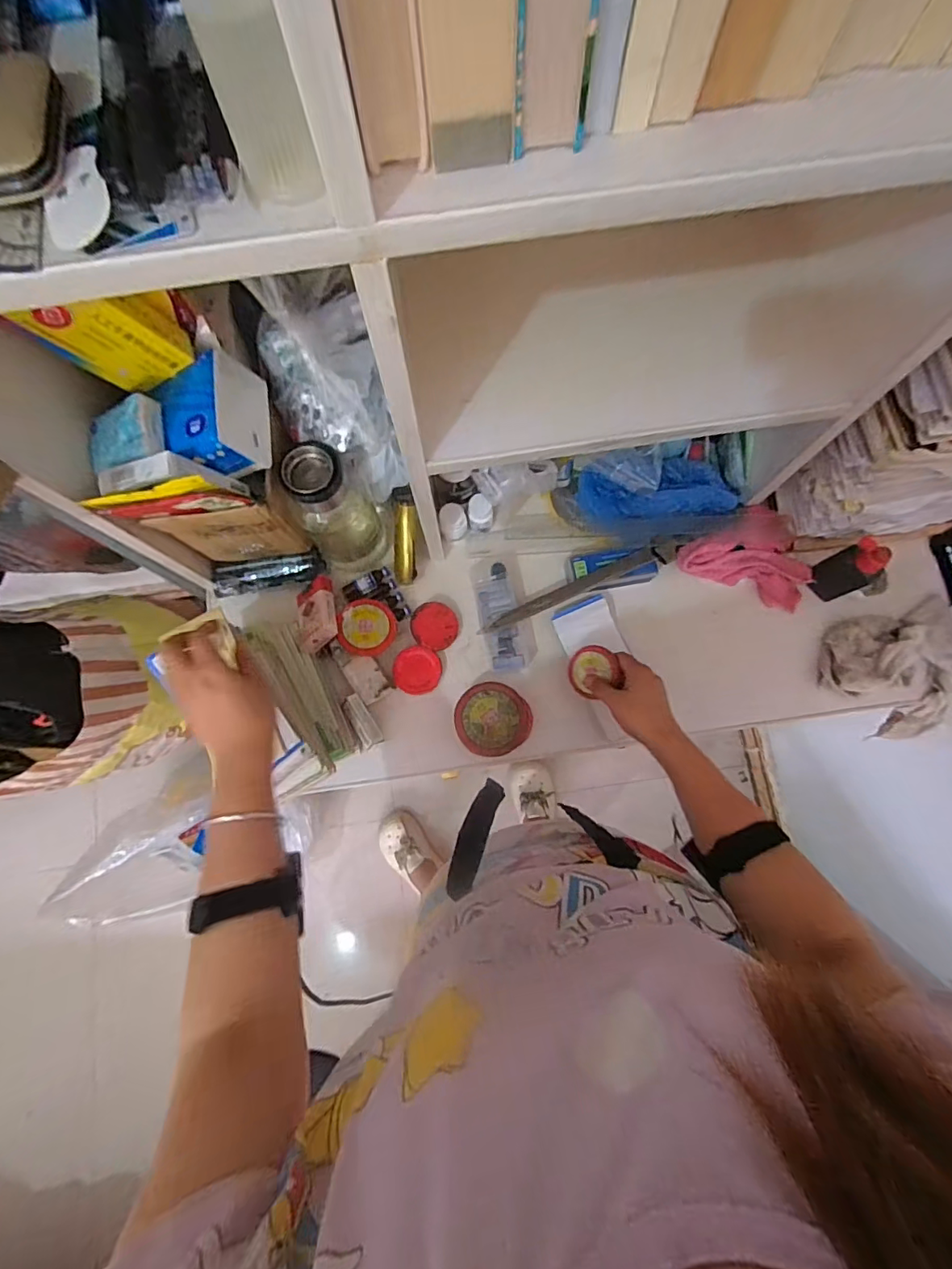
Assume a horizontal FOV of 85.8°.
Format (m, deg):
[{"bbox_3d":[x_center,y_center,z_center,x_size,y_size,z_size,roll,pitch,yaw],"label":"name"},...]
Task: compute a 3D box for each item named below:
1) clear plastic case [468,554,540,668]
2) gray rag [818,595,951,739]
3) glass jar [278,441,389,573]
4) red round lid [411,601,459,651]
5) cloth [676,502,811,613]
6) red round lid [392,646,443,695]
[{"bbox_3d":[0.038,-0.033,0.674,0.066,0.019,0.156,-11,78,-1],"label":"clear plastic case"},{"bbox_3d":[0.540,0.051,0.662,0.191,0.094,0.164,-14,78,-2],"label":"gray rag"},{"bbox_3d":[-0.167,-0.143,0.619,0.085,0.207,0.072,-23,79,-3],"label":"glass jar"},{"bbox_3d":[-0.054,-0.012,0.671,0.060,0.017,0.058,21,85,-21],"label":"red round lid"},{"bbox_3d":[0.364,-0.108,0.684,0.163,0.055,0.102,24,80,6],"label":"cloth"},{"bbox_3d":[-0.076,0.046,0.662,0.062,0.009,0.062,0,89,0],"label":"red round lid"}]

